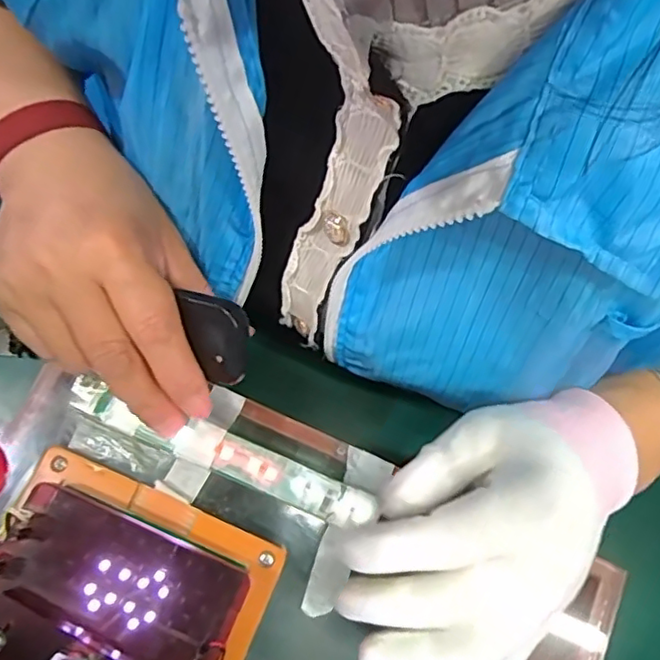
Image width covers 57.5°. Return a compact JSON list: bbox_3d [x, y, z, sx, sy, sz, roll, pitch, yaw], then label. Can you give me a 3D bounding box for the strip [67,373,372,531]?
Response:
[{"bbox_3d":[-0.051,0.055,0.273,0.143,0.004,0.019,22,73,1],"label":"strip"}]

